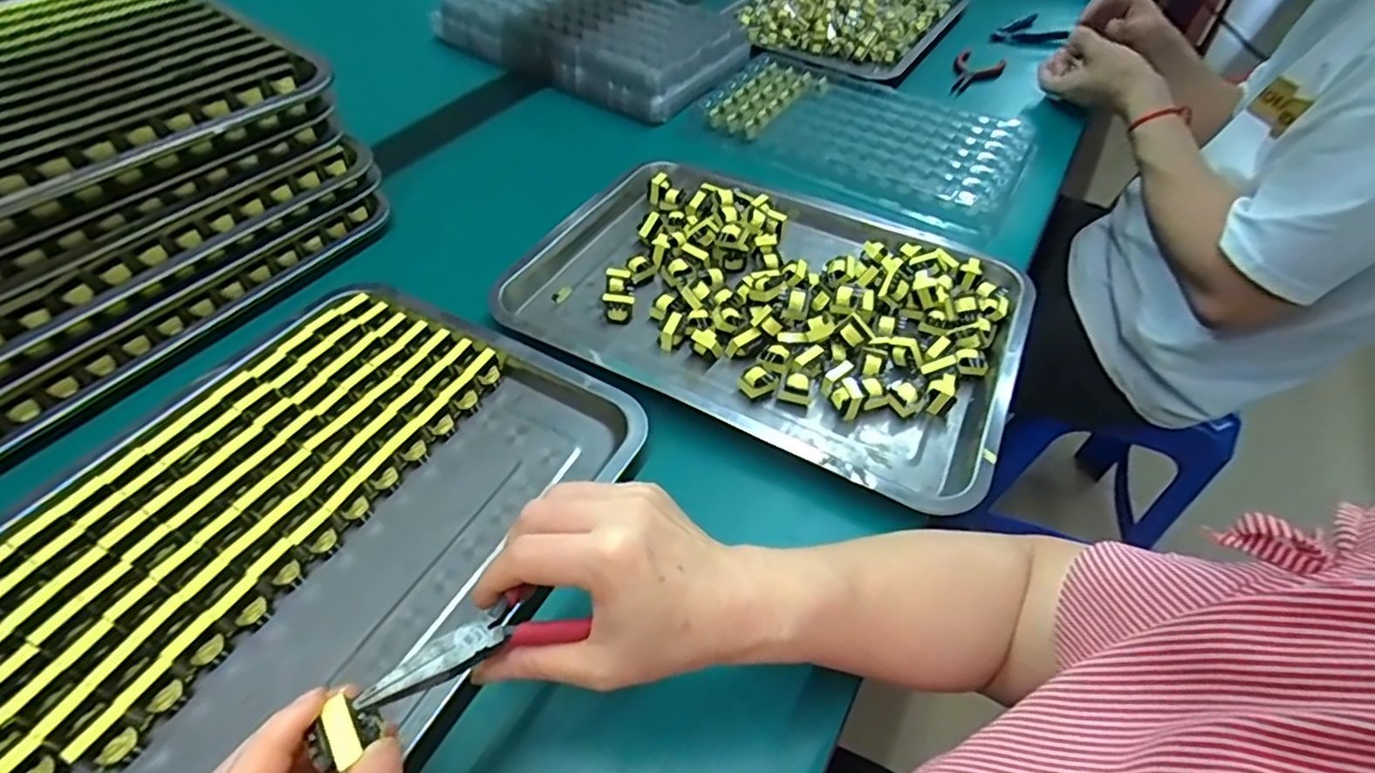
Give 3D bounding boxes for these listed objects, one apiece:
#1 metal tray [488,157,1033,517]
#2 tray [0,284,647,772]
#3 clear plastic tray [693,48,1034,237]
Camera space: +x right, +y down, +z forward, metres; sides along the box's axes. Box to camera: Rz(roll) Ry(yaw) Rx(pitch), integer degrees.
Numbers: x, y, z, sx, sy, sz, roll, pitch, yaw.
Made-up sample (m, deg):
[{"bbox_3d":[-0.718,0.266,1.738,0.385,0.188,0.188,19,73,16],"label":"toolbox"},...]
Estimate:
[{"bbox_3d":[0.070,-0.086,0.532,0.387,0.029,0.296,24,52,14],"label":"metal tray"},{"bbox_3d":[-0.233,0.092,0.368,0.283,0.022,0.385,25,53,16],"label":"tray"},{"bbox_3d":[0.197,-0.299,0.731,0.349,0.019,0.228,28,53,17],"label":"clear plastic tray"}]

